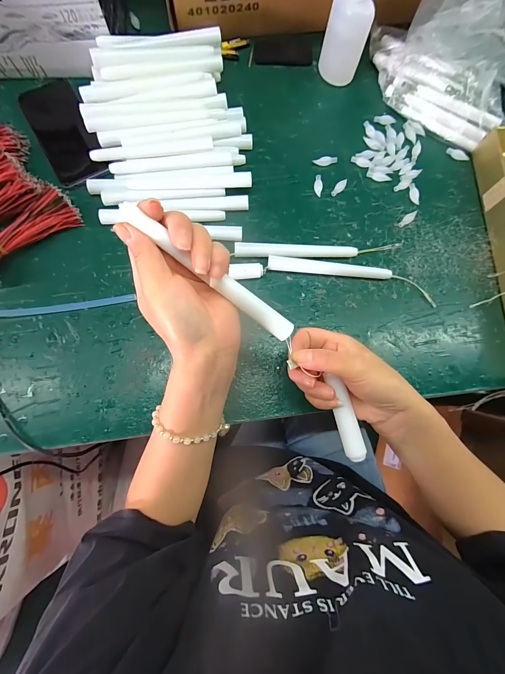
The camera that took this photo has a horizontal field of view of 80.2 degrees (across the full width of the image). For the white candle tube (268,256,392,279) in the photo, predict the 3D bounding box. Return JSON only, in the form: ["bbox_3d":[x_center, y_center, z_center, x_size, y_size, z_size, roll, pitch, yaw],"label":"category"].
[{"bbox_3d":[0.094,-0.086,0.366,0.149,0.012,0.017,4,78,-2],"label":"white candle tube"}]

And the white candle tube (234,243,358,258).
[{"bbox_3d":[0.053,-0.105,0.368,0.148,0.012,0.016,0,78,-2],"label":"white candle tube"}]

